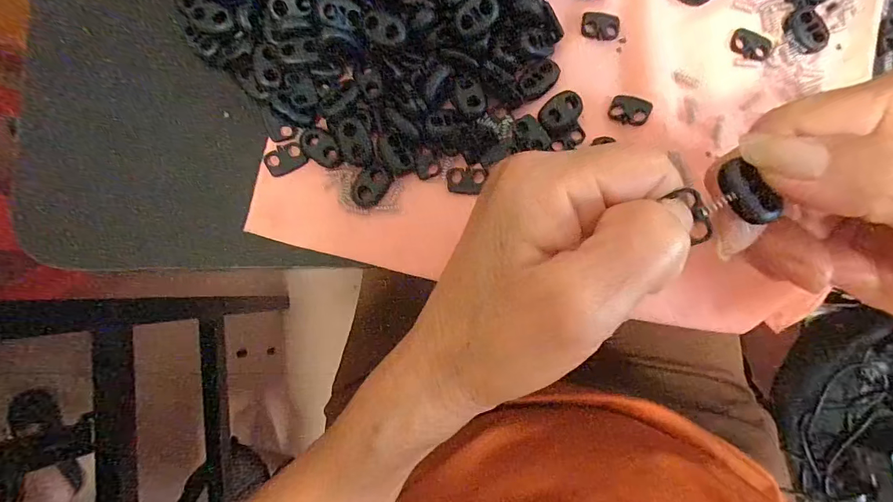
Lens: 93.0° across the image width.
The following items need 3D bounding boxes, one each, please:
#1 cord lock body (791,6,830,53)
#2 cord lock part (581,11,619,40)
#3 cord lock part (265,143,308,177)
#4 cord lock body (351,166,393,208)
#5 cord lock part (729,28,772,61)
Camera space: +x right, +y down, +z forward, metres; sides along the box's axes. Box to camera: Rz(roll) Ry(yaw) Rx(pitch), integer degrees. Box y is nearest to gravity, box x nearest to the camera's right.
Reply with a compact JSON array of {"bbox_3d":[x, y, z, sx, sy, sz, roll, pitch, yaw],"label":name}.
[{"bbox_3d":[0.169,-0.103,0.198,0.013,0.004,0.021,-21,85,-1],"label":"cord lock body"},{"bbox_3d":[0.073,-0.107,0.200,0.017,0.004,0.014,-2,85,1],"label":"cord lock part"},{"bbox_3d":[-0.074,-0.043,0.194,0.017,0.004,0.013,-31,86,-1],"label":"cord lock part"},{"bbox_3d":[-0.035,-0.030,0.194,0.013,0.004,0.020,36,87,3],"label":"cord lock body"},{"bbox_3d":[0.144,-0.098,0.199,0.019,0.004,0.012,26,86,3],"label":"cord lock part"}]

